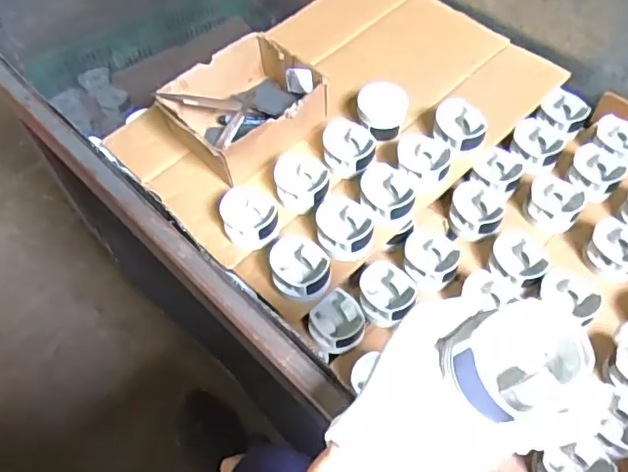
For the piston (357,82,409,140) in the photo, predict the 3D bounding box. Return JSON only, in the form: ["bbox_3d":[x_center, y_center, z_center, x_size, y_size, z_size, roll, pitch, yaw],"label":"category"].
[{"bbox_3d":[0.105,-0.188,0.887,0.073,0.060,0.077,8,58,9],"label":"piston"}]

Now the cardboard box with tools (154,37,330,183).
[{"bbox_3d":[-0.107,-0.193,0.887,0.210,0.092,0.170,-35,62,-18],"label":"cardboard box with tools"}]

